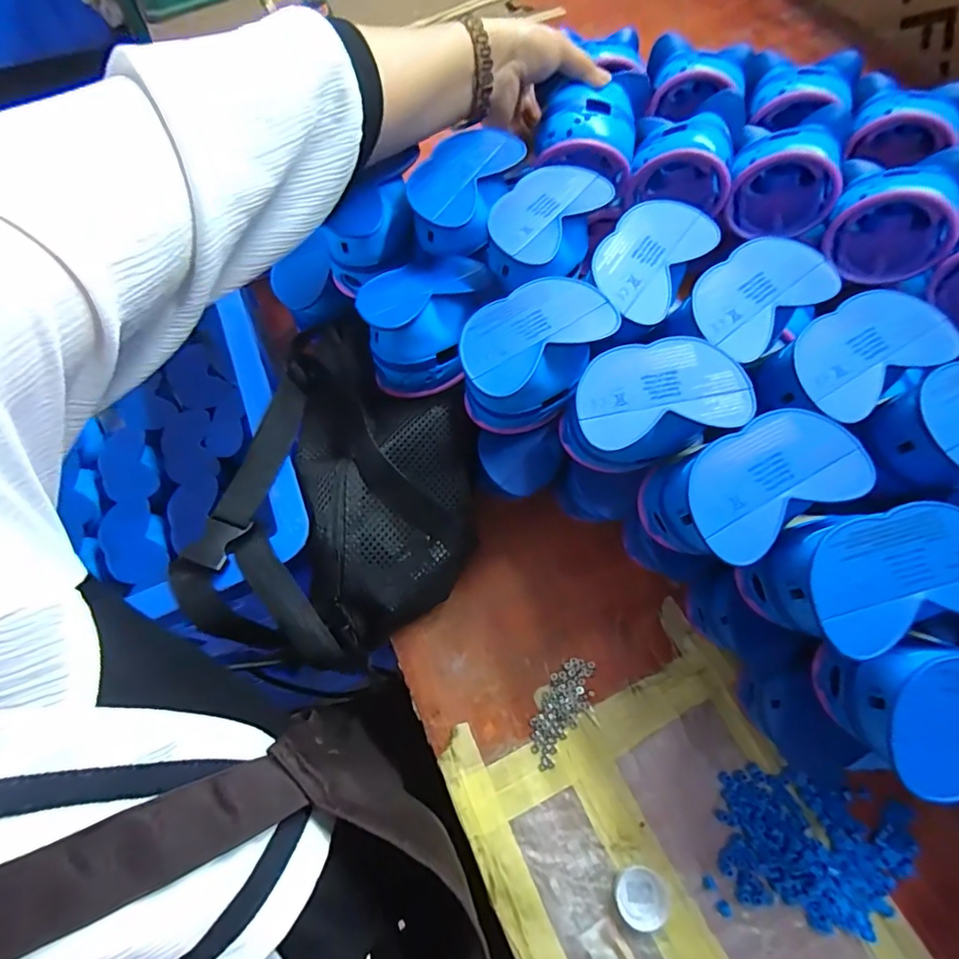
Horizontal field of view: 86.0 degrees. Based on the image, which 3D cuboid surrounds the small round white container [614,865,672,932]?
[{"bbox_3d":[0.097,0.250,0.308,0.031,0.011,0.029,1,65,3],"label":"small round white container"}]

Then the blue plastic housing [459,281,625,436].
[{"bbox_3d":[0.033,-0.073,0.333,0.095,0.074,0.056,-30,67,-11],"label":"blue plastic housing"}]

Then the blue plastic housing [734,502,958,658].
[{"bbox_3d":[0.201,0.055,0.271,0.100,0.075,0.067,-12,65,-3],"label":"blue plastic housing"}]

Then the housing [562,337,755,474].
[{"bbox_3d":[0.101,-0.037,0.314,0.097,0.076,0.057,-11,65,-2],"label":"housing"}]

